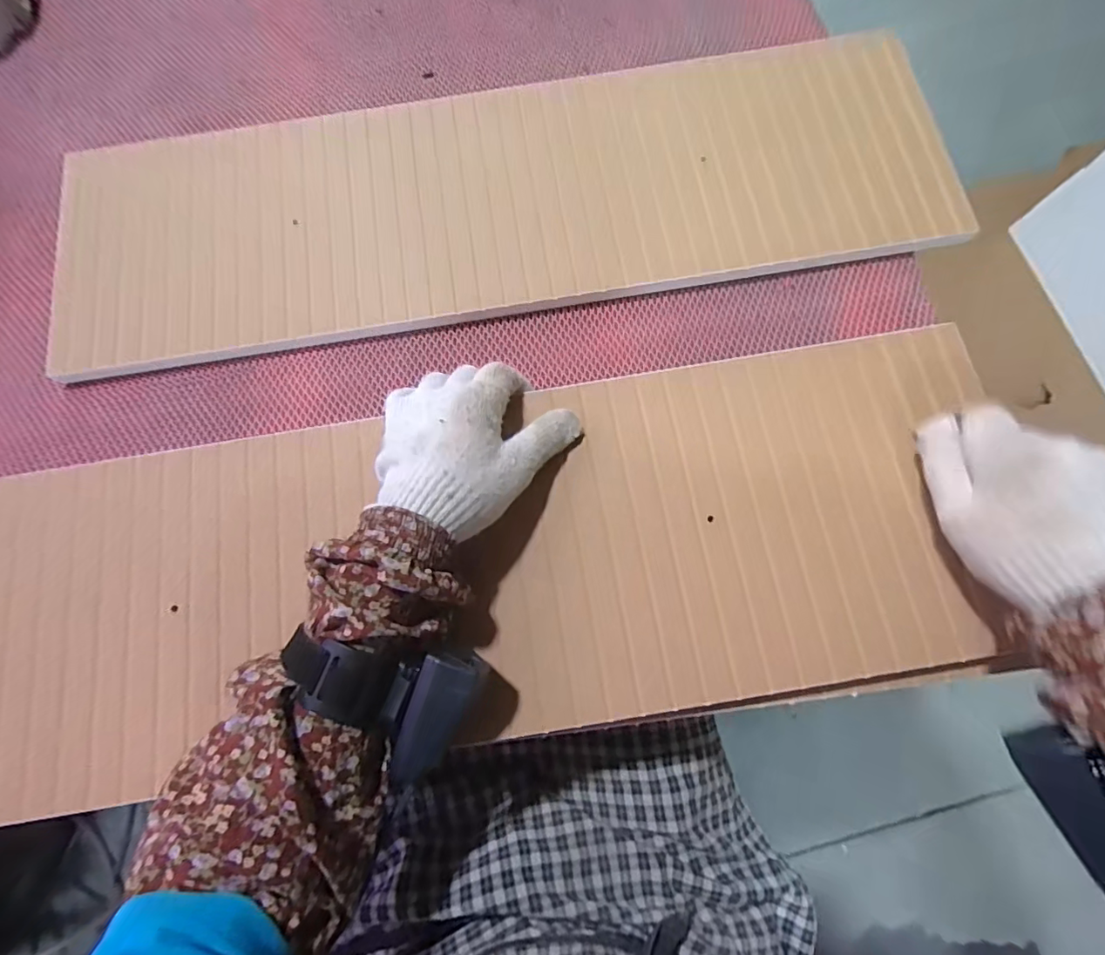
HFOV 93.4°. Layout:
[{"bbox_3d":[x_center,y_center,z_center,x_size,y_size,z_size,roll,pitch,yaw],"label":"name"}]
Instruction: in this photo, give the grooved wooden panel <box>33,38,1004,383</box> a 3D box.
[{"bbox_3d":[-0.040,-0.248,0.455,0.762,0.027,0.234,-11,74,-2],"label":"grooved wooden panel"}]

